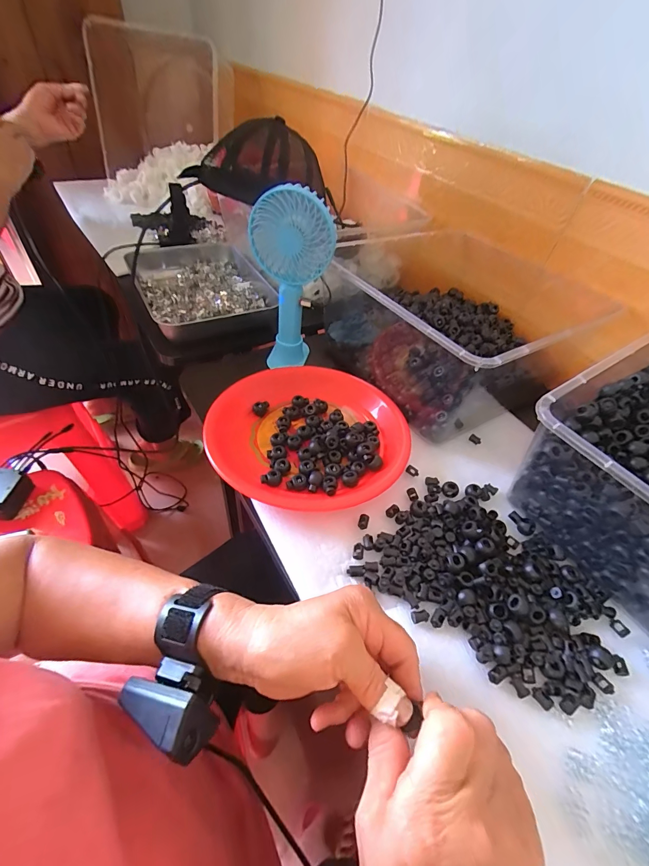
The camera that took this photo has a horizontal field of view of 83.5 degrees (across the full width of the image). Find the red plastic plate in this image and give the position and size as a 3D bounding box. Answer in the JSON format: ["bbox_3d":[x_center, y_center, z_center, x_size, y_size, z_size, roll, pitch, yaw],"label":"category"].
[{"bbox_3d":[-0.014,-0.006,0.429,0.218,0.024,0.229,3,50,-3],"label":"red plastic plate"}]

